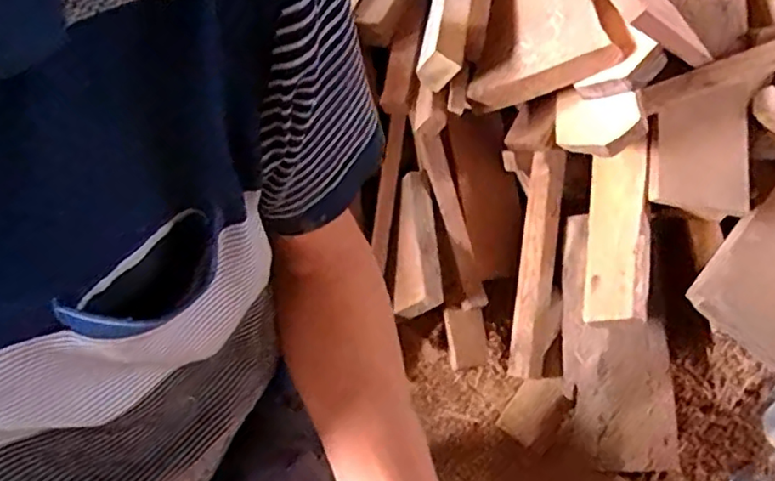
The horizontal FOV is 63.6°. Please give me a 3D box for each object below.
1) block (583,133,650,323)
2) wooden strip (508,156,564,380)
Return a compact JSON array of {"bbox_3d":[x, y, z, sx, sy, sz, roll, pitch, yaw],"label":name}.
[{"bbox_3d":[0.445,-0.019,1.213,0.113,0.053,0.359,-3,72,33],"label":"block"},{"bbox_3d":[0.313,0.046,1.315,0.075,0.047,0.476,8,85,4],"label":"wooden strip"}]

